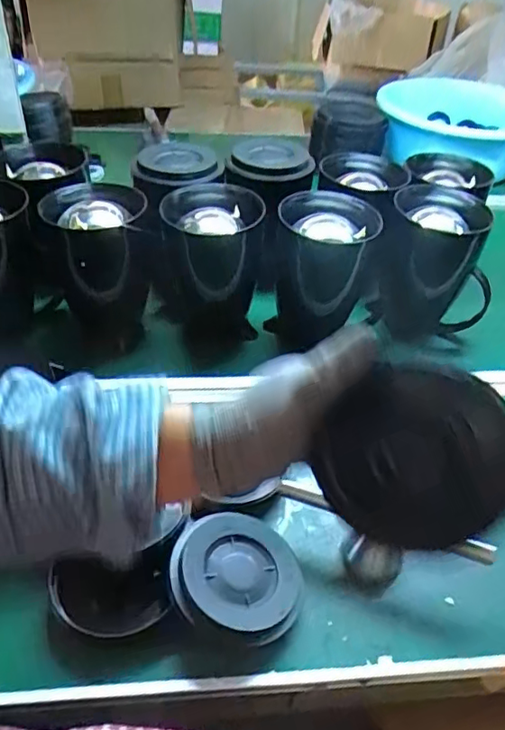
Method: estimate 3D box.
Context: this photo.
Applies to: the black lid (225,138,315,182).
[{"bbox_3d":[0.030,-0.290,0.835,0.124,0.031,0.111,-6,42,-12],"label":"black lid"}]

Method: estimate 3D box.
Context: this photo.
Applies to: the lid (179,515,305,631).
[{"bbox_3d":[-0.008,0.180,0.526,0.106,0.010,0.115,15,35,-11],"label":"lid"}]

